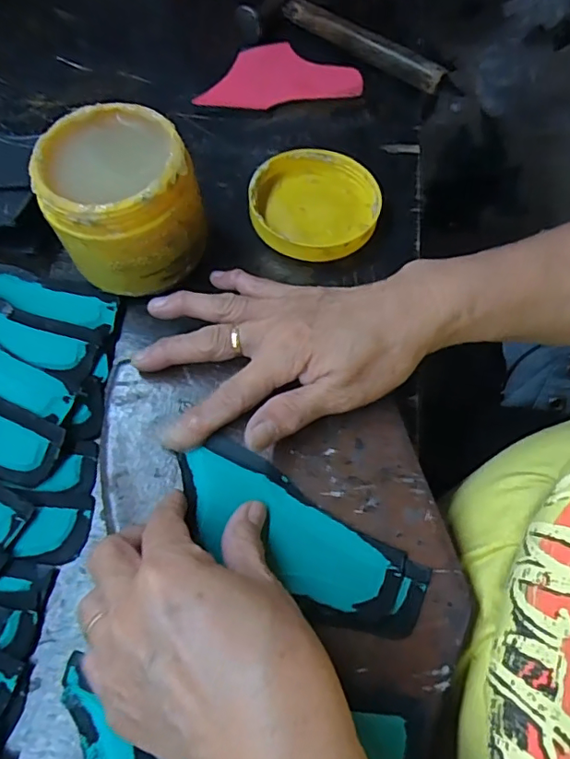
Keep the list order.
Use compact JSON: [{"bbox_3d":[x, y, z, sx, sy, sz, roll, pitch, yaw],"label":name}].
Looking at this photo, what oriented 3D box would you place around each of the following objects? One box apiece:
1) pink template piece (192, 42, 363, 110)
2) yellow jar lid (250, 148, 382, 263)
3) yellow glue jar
[{"bbox_3d":[-0.006,-0.272,0.469,0.140,0.011,0.073,-4,67,-1],"label":"pink template piece"},{"bbox_3d":[0.022,-0.128,0.383,0.090,0.023,0.090,-1,65,1],"label":"yellow jar lid"},{"bbox_3d":[-0.104,-0.111,0.345,0.088,0.089,0.087,-1,65,1],"label":"yellow glue jar"}]

